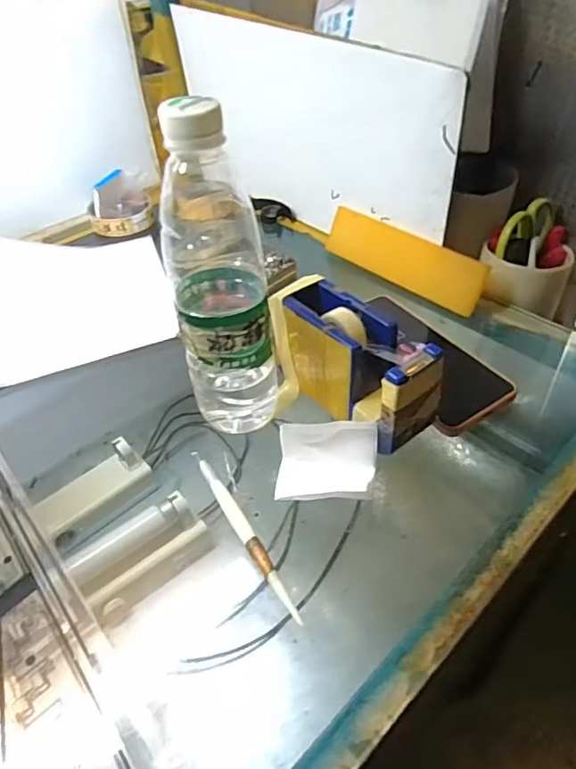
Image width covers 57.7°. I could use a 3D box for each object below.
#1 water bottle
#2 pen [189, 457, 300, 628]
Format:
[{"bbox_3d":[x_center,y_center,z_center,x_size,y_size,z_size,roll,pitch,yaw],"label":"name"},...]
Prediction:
[{"bbox_3d":[-0.048,-0.059,0.348,0.059,0.235,0.068,-14,46,-7],"label":"water bottle"},{"bbox_3d":[-0.030,0.091,0.337,0.009,0.006,0.139,-27,49,-18],"label":"pen"}]

